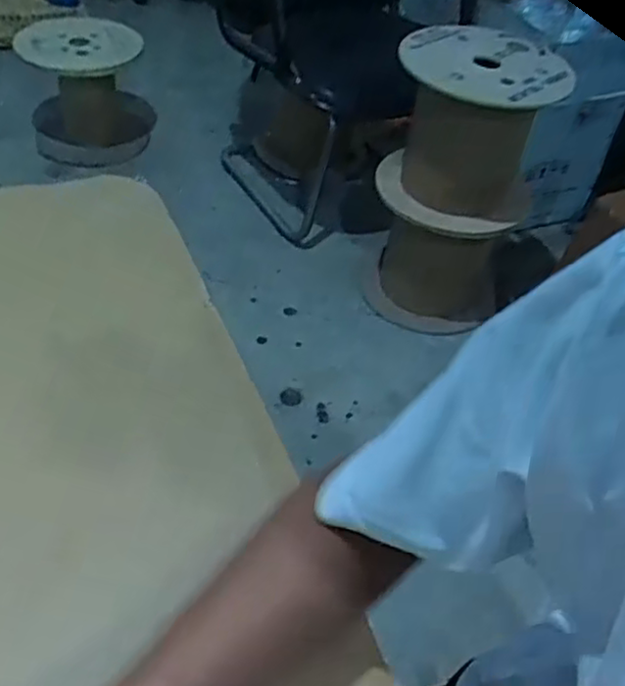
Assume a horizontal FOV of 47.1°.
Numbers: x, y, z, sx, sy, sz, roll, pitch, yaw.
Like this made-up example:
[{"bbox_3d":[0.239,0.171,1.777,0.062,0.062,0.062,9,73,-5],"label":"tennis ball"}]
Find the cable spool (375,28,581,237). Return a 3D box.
[{"bbox_3d":[0.341,-0.447,1.529,0.362,0.354,0.387,10,47,4],"label":"cable spool"}]

